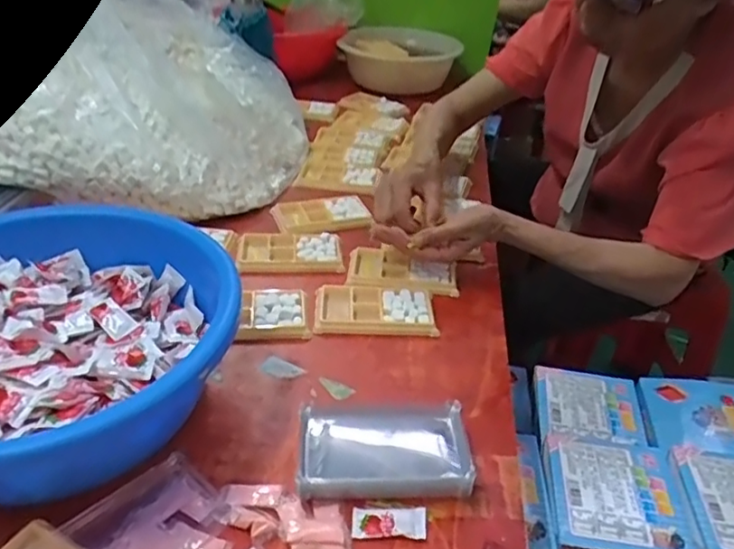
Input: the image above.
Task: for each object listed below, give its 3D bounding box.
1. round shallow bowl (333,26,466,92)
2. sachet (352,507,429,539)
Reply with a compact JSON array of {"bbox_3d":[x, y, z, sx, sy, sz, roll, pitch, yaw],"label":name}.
[{"bbox_3d":[0.082,-0.502,1.383,0.252,0.107,0.253,12,35,8],"label":"round shallow bowl"},{"bbox_3d":[0.018,0.192,0.468,0.057,0.008,0.024,5,34,-1],"label":"sachet"}]

